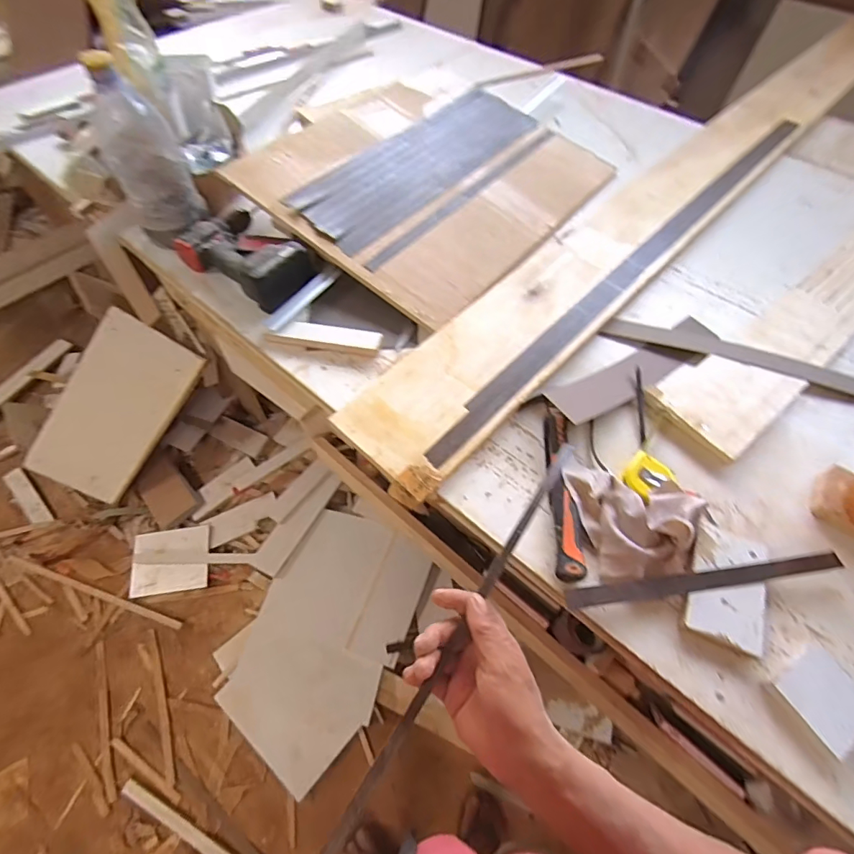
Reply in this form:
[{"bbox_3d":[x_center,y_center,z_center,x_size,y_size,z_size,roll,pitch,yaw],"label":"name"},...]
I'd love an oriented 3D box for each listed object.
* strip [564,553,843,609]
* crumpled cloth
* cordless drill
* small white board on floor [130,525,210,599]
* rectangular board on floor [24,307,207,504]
[{"bbox_3d":[0.328,0.179,0.545,0.334,0.011,0.021,-6,57,-6],"label":"strip"},{"bbox_3d":[0.265,0.105,0.574,0.148,0.043,0.145,-7,58,-6],"label":"crumpled cloth"},{"bbox_3d":[-0.311,-0.306,0.808,0.235,0.062,0.152,33,62,18],"label":"cordless drill"},{"bbox_3d":[-0.736,0.383,1.336,0.214,0.019,0.178,-8,64,-3],"label":"small white board on floor"},{"bbox_3d":[-0.888,-0.045,1.325,0.269,0.552,0.038,32,15,-23],"label":"rectangular board on floor"}]

